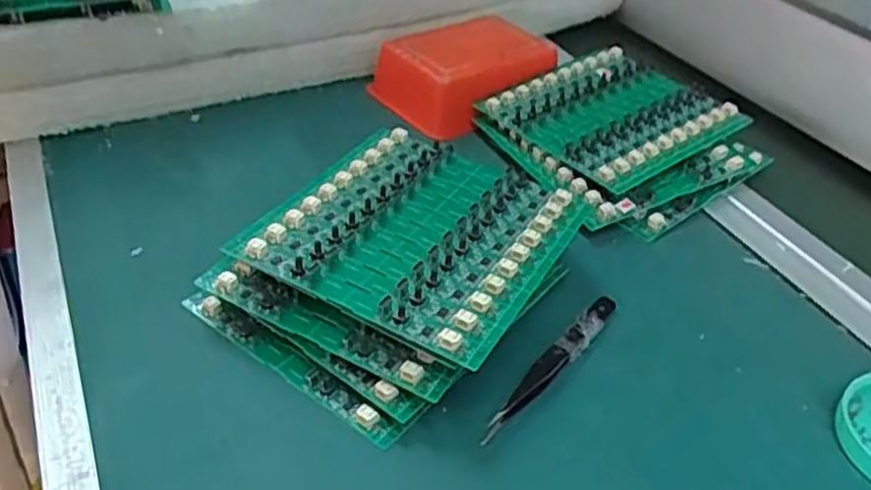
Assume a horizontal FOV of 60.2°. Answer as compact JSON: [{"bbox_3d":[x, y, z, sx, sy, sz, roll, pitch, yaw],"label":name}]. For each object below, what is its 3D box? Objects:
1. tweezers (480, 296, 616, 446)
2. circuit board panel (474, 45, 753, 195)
[{"bbox_3d":[0.059,0.056,0.368,0.012,0.009,0.119,29,45,28],"label":"tweezers"},{"bbox_3d":[0.124,-0.092,0.527,0.143,0.017,0.133,-25,47,-26],"label":"circuit board panel"}]

